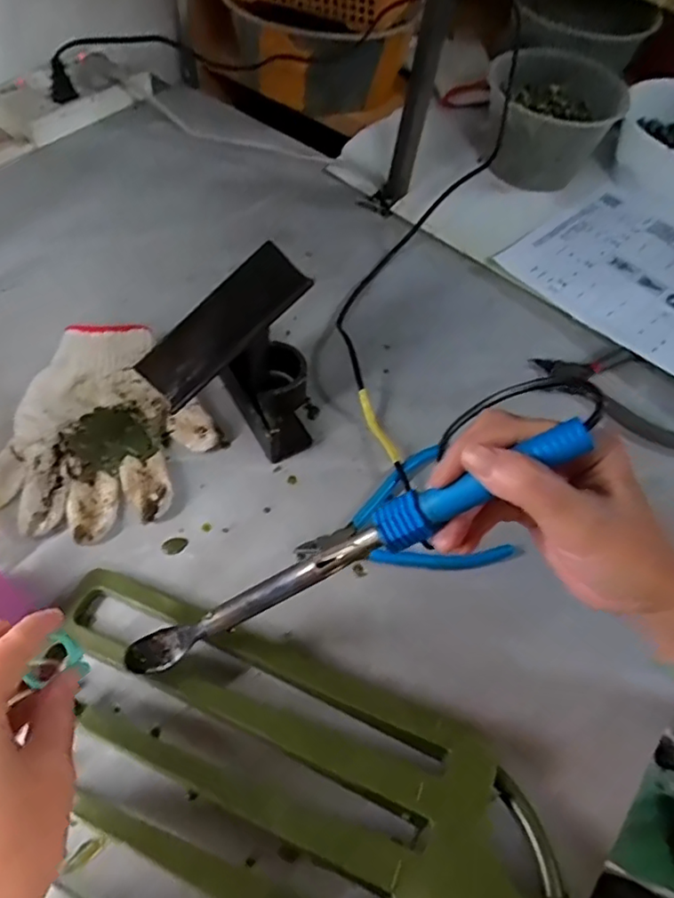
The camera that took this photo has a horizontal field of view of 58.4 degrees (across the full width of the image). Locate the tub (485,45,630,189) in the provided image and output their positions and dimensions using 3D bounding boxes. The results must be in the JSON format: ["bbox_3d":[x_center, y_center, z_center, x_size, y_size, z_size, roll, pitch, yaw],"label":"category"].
[{"bbox_3d":[0.233,-0.377,0.695,0.132,0.093,0.164,37,62,19],"label":"tub"}]

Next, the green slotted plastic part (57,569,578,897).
[{"bbox_3d":[-0.046,0.197,0.308,0.315,0.074,0.198,22,57,9],"label":"green slotted plastic part"}]

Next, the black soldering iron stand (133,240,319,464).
[{"bbox_3d":[-0.072,-0.056,0.445,0.122,0.120,0.097,-24,62,-20],"label":"black soldering iron stand"}]

